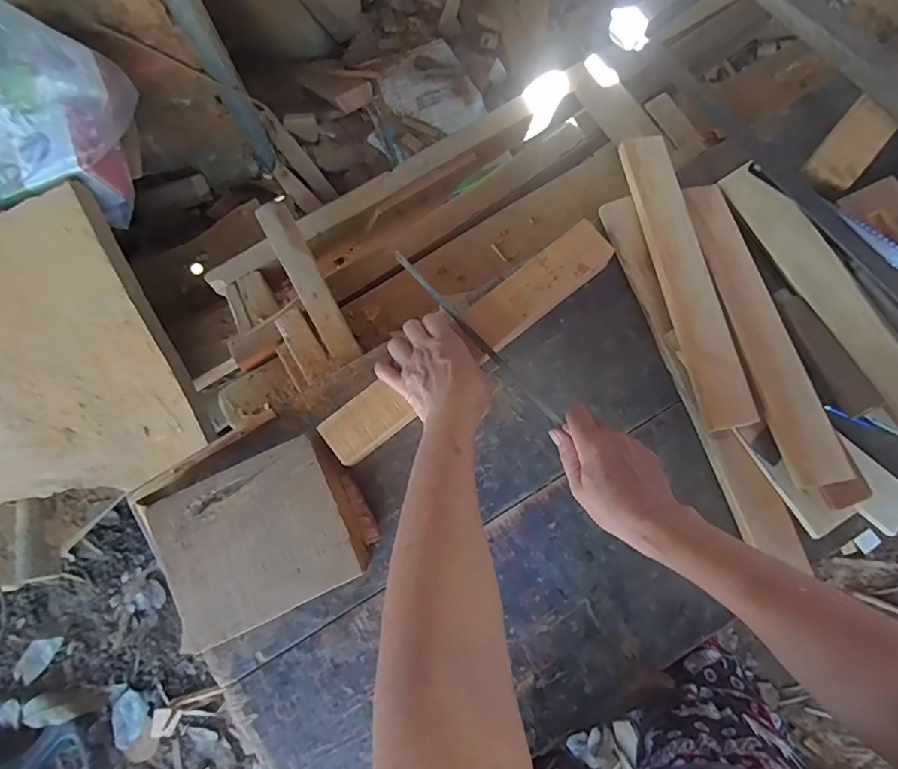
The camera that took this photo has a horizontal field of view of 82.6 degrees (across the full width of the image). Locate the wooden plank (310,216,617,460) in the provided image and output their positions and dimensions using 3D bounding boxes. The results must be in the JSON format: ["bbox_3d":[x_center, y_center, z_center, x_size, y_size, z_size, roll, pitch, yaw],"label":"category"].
[{"bbox_3d":[0.022,-0.044,0.503,0.336,0.019,0.051,-38,76,-5],"label":"wooden plank"}]

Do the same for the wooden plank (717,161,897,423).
[{"bbox_3d":[0.373,-0.091,0.498,0.045,0.009,0.315,-31,71,15],"label":"wooden plank"}]

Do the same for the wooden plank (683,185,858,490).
[{"bbox_3d":[0.302,-0.060,0.504,0.049,0.016,0.315,-13,73,-2],"label":"wooden plank"}]

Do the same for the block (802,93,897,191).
[{"bbox_3d":[0.453,-0.286,0.537,0.048,0.028,0.200,41,79,13],"label":"block"}]

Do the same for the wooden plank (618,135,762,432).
[{"bbox_3d":[0.240,-0.112,0.519,0.049,0.011,0.317,-14,77,5],"label":"wooden plank"}]

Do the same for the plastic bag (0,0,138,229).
[{"bbox_3d":[-0.694,-0.439,0.817,0.226,0.277,0.291,-6,73,0],"label":"plastic bag"}]

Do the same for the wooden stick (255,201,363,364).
[{"bbox_3d":[-0.163,-0.121,0.588,0.037,0.024,0.211,-28,74,-6],"label":"wooden stick"}]

